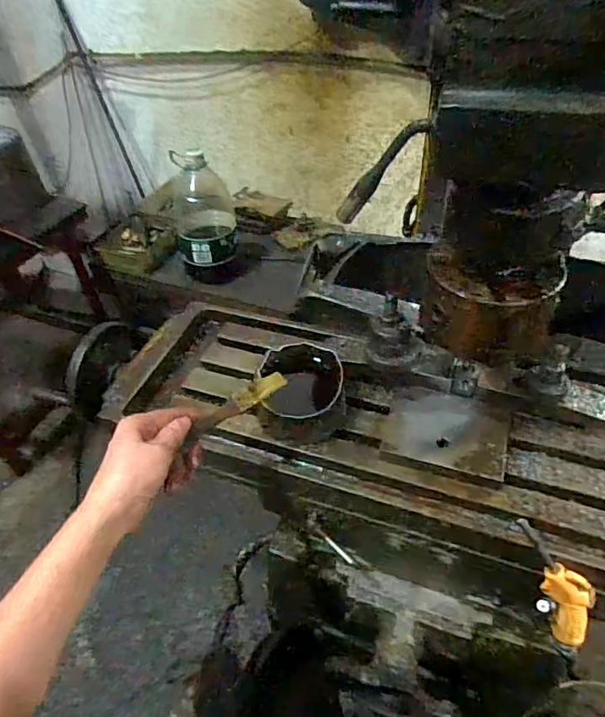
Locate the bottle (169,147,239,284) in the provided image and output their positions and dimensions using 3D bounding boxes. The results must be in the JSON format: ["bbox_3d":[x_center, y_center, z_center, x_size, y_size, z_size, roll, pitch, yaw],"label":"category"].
[{"bbox_3d":[-0.283,-0.410,1.428,0.178,0.329,0.178,-11,46,-8],"label":"bottle"}]

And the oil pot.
[{"bbox_3d":[-0.002,0.040,0.592,0.100,0.065,0.116,-4,45,-1],"label":"oil pot"}]

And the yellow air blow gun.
[{"bbox_3d":[0.256,0.236,0.491,0.051,0.222,0.022,3,41,37],"label":"yellow air blow gun"}]

